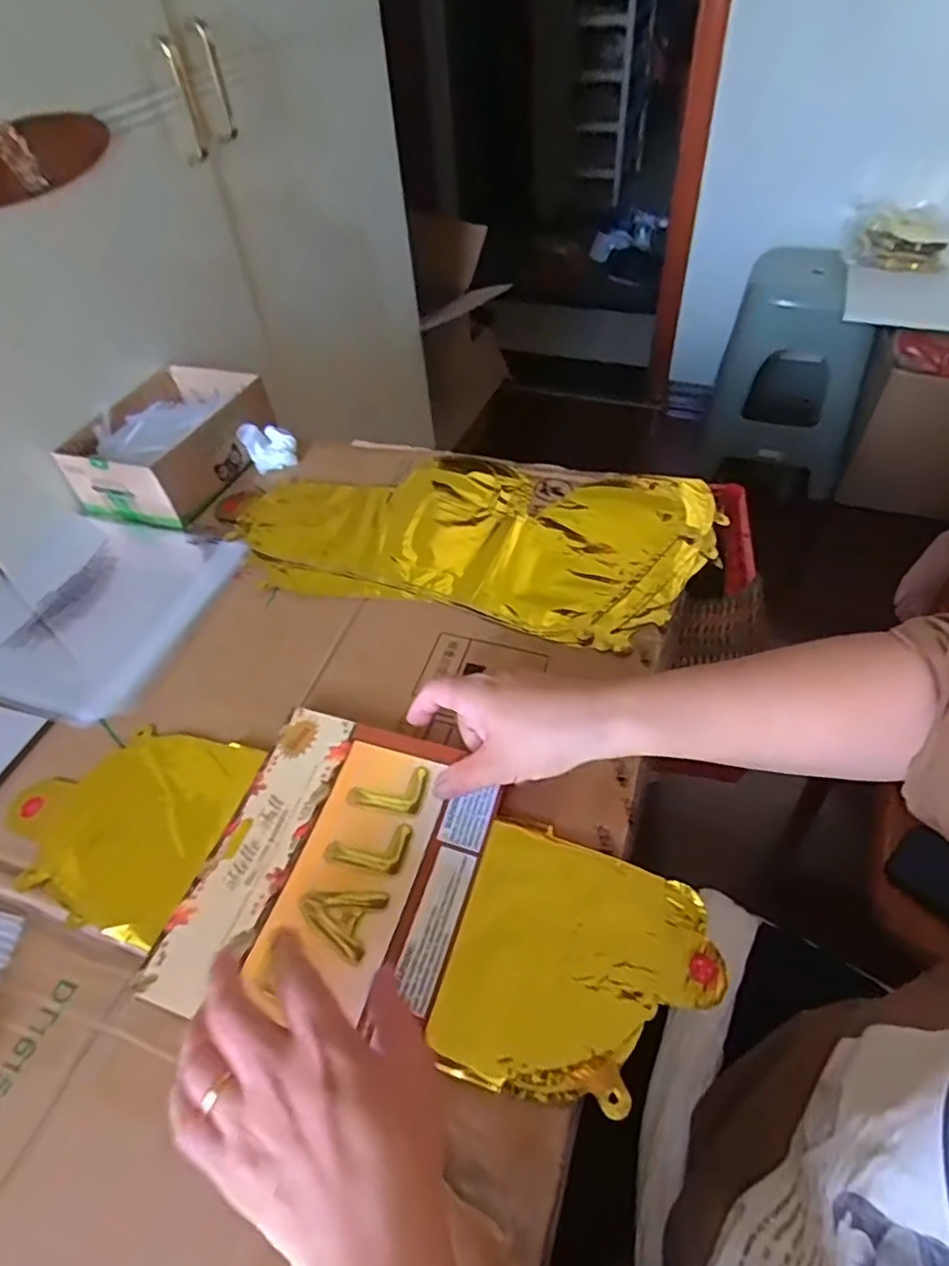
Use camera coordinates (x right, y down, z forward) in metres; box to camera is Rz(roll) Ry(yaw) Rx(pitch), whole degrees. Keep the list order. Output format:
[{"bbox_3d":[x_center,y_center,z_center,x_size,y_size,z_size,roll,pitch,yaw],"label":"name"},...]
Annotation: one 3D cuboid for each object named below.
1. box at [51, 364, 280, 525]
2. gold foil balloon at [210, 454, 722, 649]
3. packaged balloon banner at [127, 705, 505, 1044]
[{"bbox_3d":[-0.312,-0.201,0.676,0.146,0.066,0.194,13,51,17],"label":"box"},{"bbox_3d":[-0.013,-0.102,0.597,0.444,0.013,0.217,10,50,15],"label":"gold foil balloon"},{"bbox_3d":[-0.083,0.142,0.394,0.160,0.017,0.185,11,51,16],"label":"packaged balloon banner"}]

